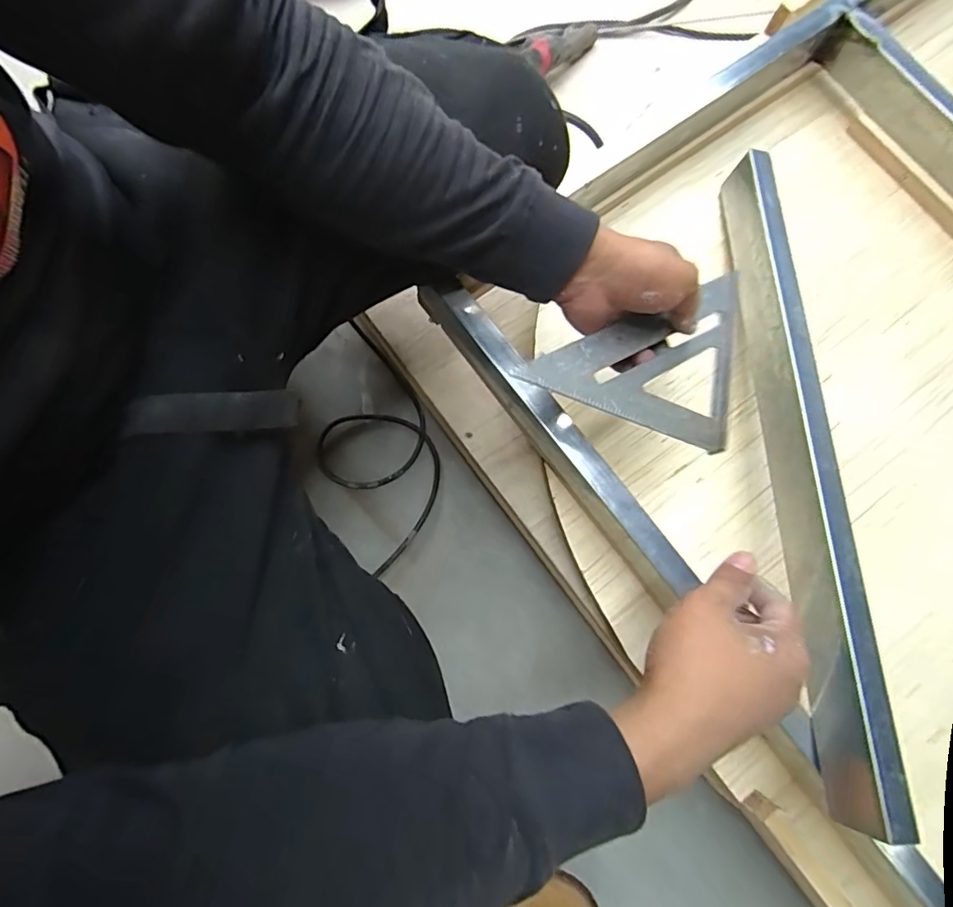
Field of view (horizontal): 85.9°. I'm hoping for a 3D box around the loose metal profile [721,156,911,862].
[{"bbox_3d":[0.280,-0.015,0.449,0.037,0.056,0.581,1,73,2],"label":"loose metal profile"}]

